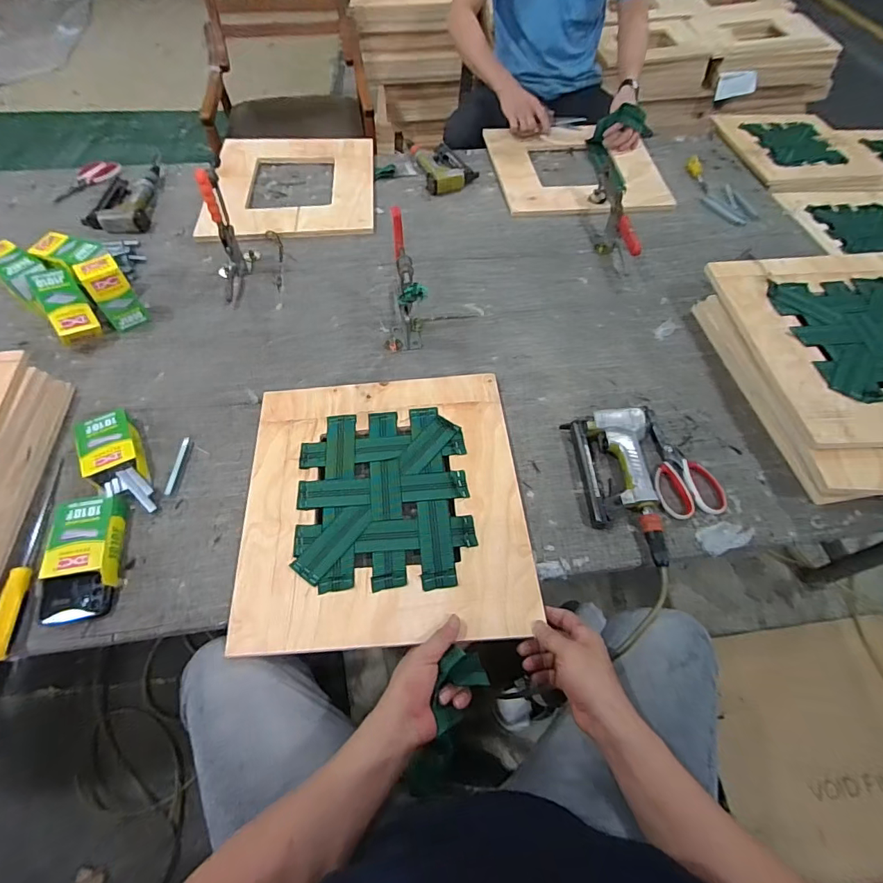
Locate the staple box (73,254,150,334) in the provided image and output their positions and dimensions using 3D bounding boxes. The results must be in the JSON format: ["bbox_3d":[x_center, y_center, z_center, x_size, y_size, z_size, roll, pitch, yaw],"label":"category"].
[{"bbox_3d":[-0.609,-0.274,0.841,0.068,0.116,0.055,-34,64,-21],"label":"staple box"}]

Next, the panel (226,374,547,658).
[{"bbox_3d":[-0.085,0.076,0.676,0.396,0.012,0.417,-4,58,-4],"label":"panel"}]

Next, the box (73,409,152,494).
[{"bbox_3d":[-0.515,0.011,0.703,0.077,0.034,0.131,-25,61,-16],"label":"box"}]

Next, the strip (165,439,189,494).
[{"bbox_3d":[-0.413,0.037,0.707,0.011,0.004,0.101,2,57,0],"label":"strip"}]

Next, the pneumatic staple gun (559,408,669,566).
[{"bbox_3d":[0.283,0.062,0.691,0.134,0.043,0.251,-5,58,-5],"label":"pneumatic staple gun"}]

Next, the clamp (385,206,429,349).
[{"bbox_3d":[-0.068,-0.243,0.772,0.067,0.218,0.149,-2,57,-3],"label":"clamp"}]

